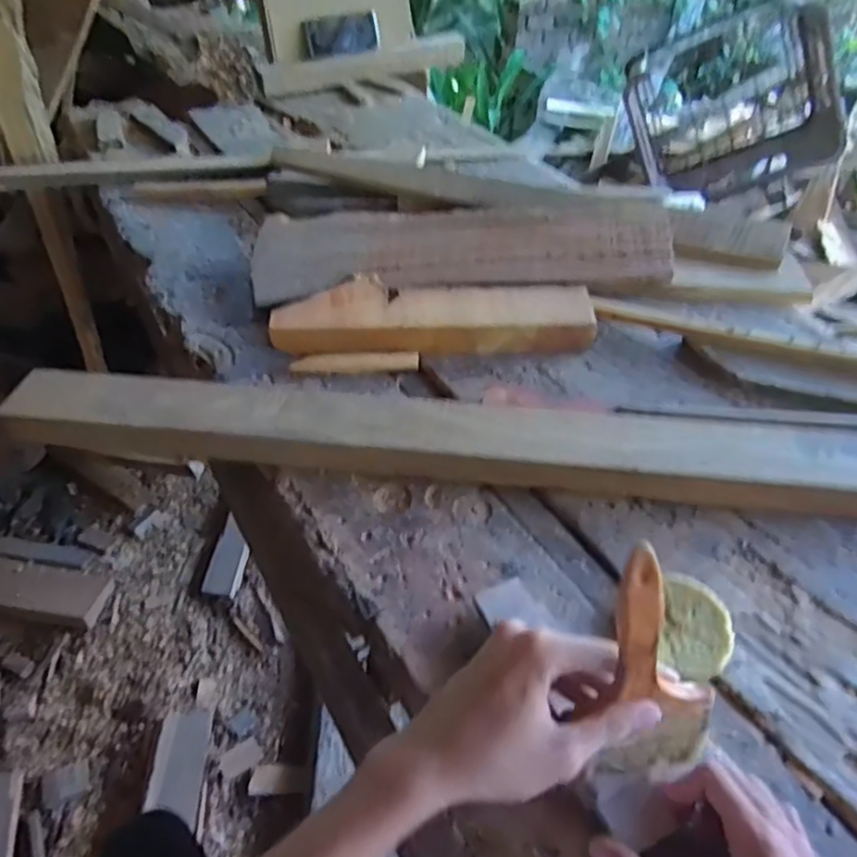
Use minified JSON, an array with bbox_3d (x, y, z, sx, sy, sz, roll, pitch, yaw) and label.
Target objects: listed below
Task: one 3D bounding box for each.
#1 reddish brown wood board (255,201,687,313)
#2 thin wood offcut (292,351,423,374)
[{"bbox_3d":[0.045,-0.222,0.821,0.516,0.029,0.183,-2,46,0],"label":"reddish brown wood board"},{"bbox_3d":[-0.080,-0.073,0.723,0.138,0.022,0.007,-2,9,-1],"label":"thin wood offcut"}]

